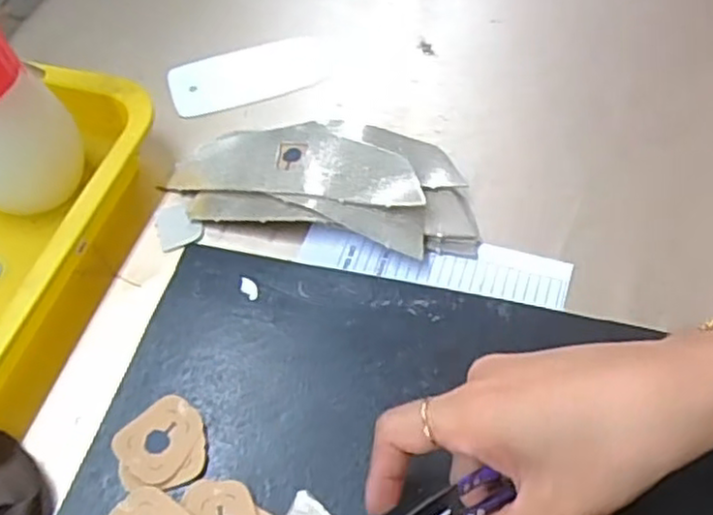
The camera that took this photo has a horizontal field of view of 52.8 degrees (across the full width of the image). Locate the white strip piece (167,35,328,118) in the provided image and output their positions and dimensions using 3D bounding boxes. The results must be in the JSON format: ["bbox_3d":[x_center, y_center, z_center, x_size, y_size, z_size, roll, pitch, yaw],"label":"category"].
[{"bbox_3d":[-0.075,-0.127,0.501,0.109,0.006,0.052,-14,57,-7],"label":"white strip piece"}]

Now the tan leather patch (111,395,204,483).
[{"bbox_3d":[-0.090,0.084,0.332,0.032,0.004,0.039,41,63,20],"label":"tan leather patch"}]

